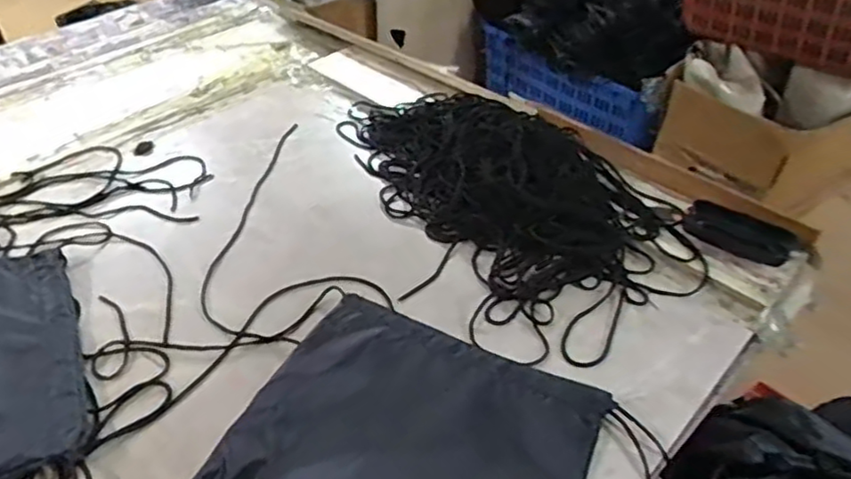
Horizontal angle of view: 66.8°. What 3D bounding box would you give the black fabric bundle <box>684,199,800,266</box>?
[{"bbox_3d":[0.357,-0.007,0.735,0.114,0.024,0.047,27,50,26],"label":"black fabric bundle"}]

